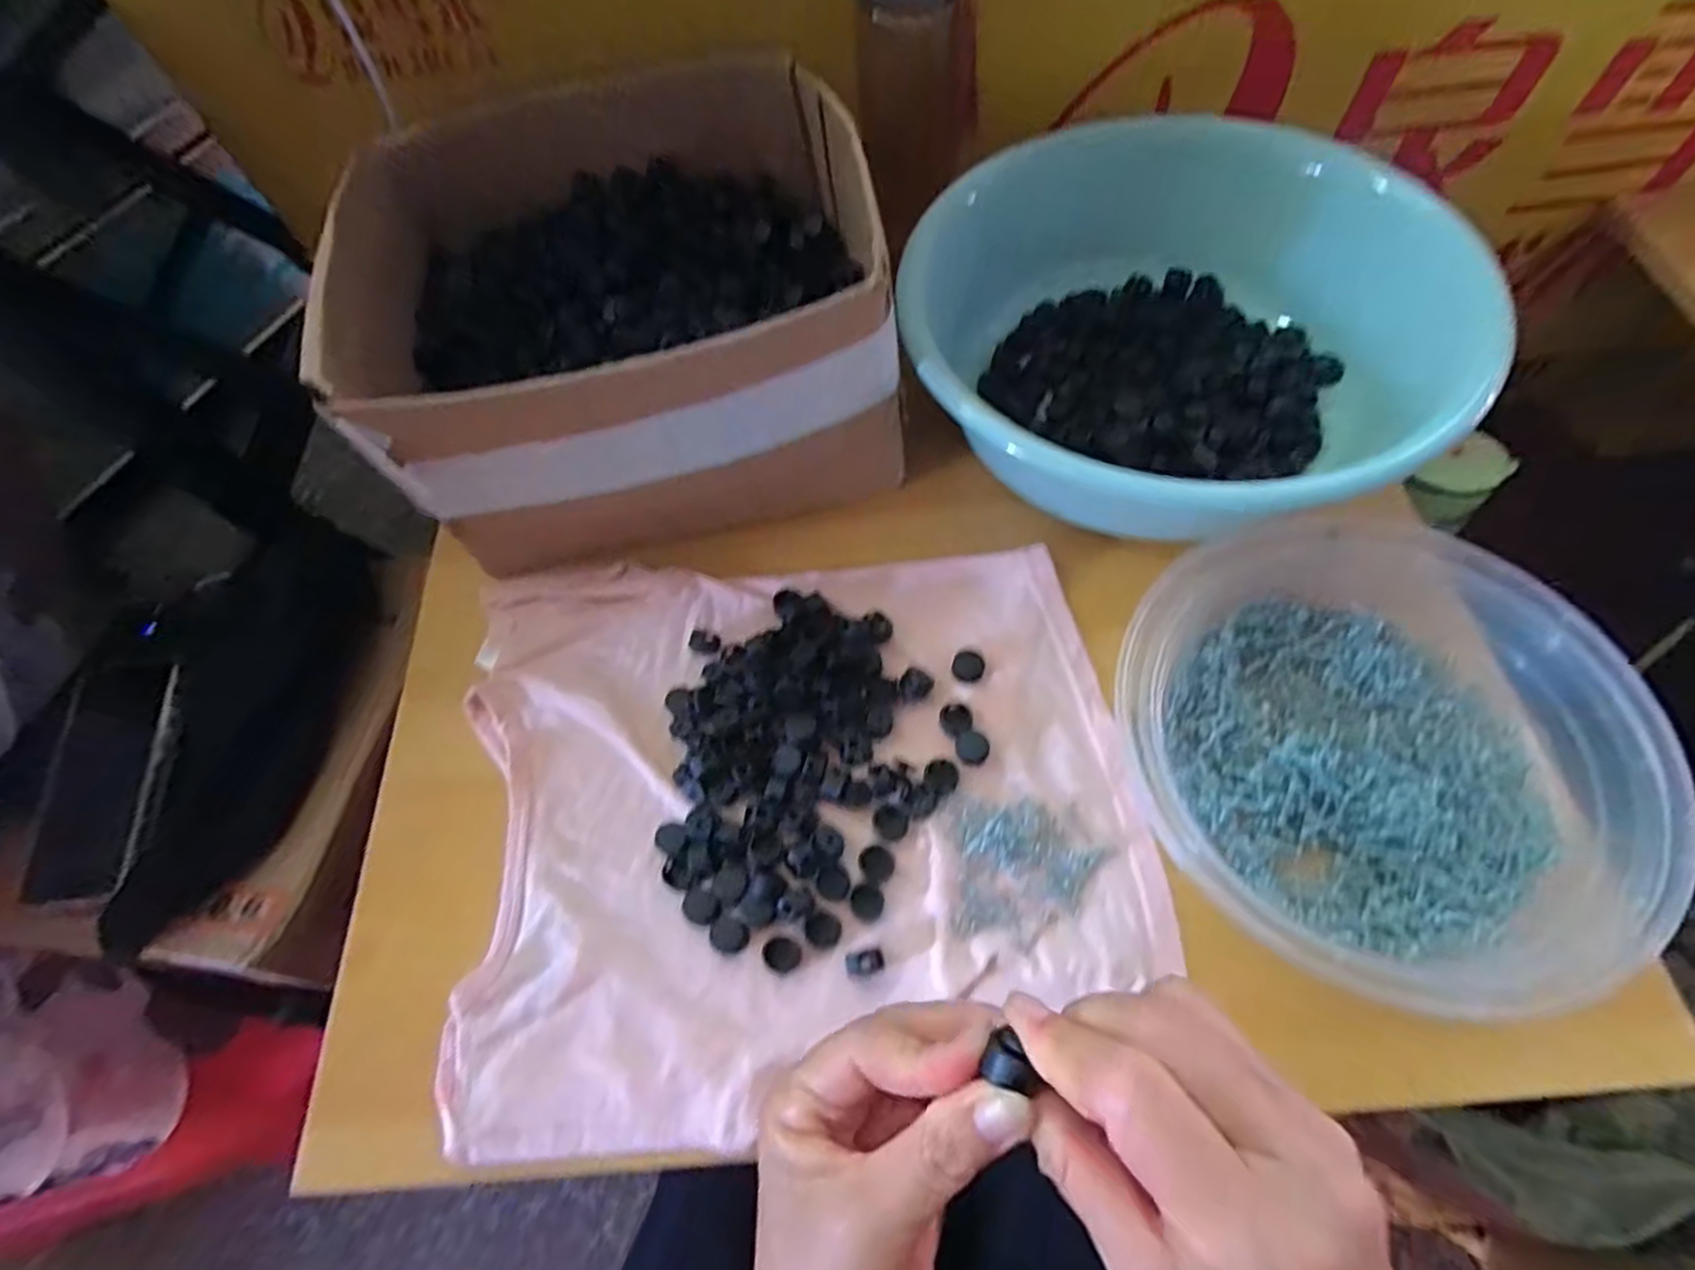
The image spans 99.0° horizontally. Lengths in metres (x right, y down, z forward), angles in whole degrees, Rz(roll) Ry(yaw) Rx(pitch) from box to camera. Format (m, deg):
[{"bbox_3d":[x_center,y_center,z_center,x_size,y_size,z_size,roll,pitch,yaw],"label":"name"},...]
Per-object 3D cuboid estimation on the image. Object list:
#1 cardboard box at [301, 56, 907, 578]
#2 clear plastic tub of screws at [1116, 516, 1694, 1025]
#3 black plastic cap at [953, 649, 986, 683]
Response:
[{"bbox_3d":[-0.129,-0.189,0.431,0.273,0.147,0.253,-15,63,-4],"label":"cardboard box"},{"bbox_3d":[0.246,0.051,0.341,0.205,0.048,0.219,-2,63,3],"label":"clear plastic tub of screws"},{"bbox_3d":[0.064,0.017,0.385,0.017,0.008,0.015,17,65,12],"label":"black plastic cap"}]

